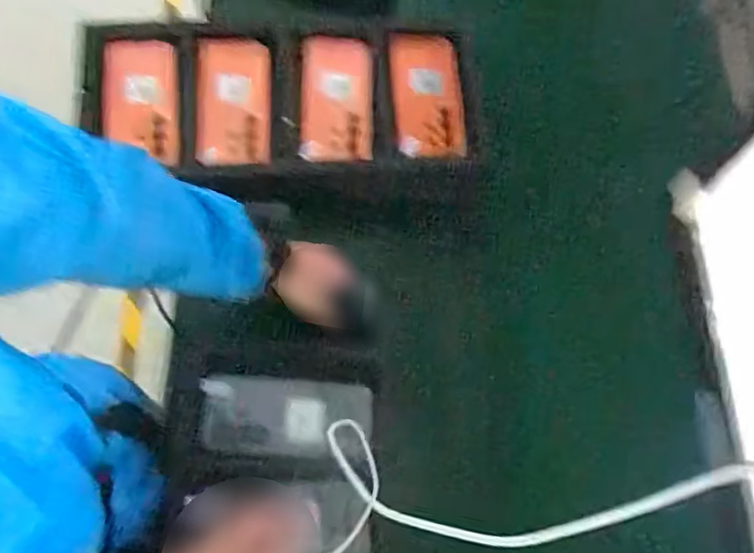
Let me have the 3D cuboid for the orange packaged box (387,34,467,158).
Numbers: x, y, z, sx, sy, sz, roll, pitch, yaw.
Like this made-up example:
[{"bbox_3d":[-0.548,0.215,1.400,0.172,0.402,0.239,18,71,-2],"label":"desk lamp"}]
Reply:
[{"bbox_3d":[0.063,-0.234,0.820,0.089,0.024,0.180,-2,71,-9],"label":"orange packaged box"}]

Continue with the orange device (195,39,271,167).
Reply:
[{"bbox_3d":[-0.172,-0.209,0.779,0.084,0.030,0.171,-1,71,-9],"label":"orange device"}]

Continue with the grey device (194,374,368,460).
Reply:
[{"bbox_3d":[-0.092,0.145,0.664,0.169,0.019,0.076,6,70,-7],"label":"grey device"}]

